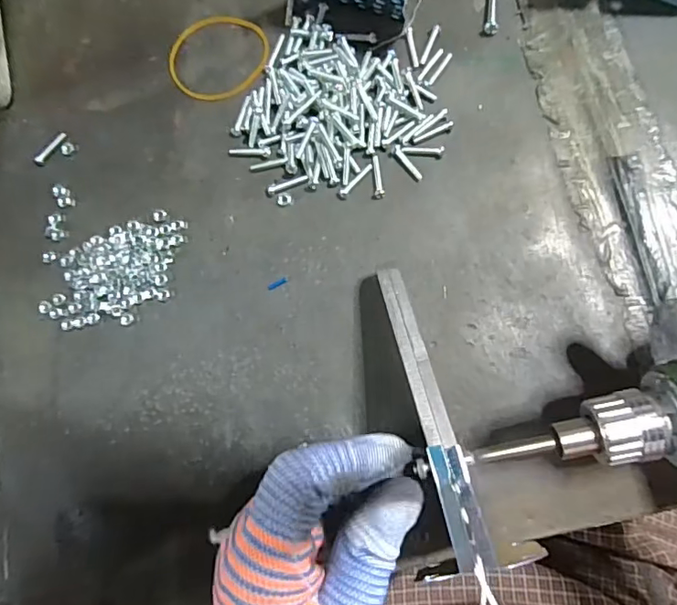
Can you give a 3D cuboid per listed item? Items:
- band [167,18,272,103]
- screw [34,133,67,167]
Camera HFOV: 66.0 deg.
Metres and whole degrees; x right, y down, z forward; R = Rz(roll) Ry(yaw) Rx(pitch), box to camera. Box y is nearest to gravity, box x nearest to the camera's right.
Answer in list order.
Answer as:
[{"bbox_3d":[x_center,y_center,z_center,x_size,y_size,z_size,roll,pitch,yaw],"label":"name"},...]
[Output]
[{"bbox_3d":[-0.069,-0.141,0.296,0.057,0.004,0.053,-1,85,7],"label":"band"},{"bbox_3d":[-0.168,-0.090,0.304,0.005,0.004,0.024,42,91,8],"label":"screw"}]

